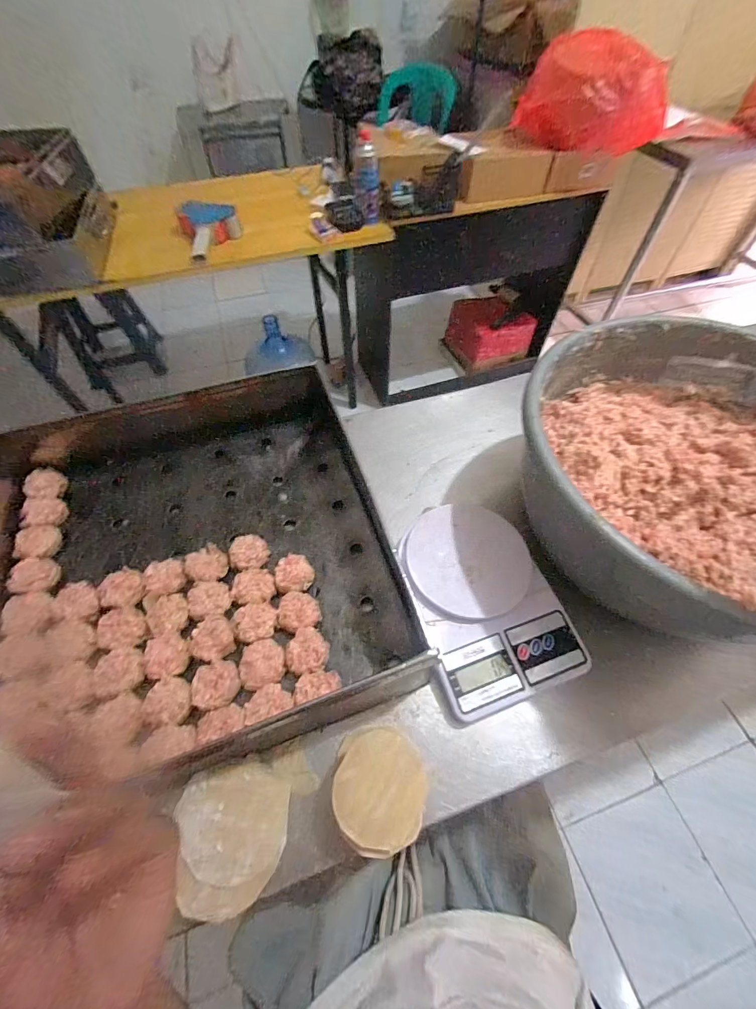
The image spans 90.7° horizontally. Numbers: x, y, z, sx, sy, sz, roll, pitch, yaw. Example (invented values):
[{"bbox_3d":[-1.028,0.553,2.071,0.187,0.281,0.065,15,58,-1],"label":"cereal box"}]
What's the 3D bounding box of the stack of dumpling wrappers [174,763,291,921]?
[{"bbox_3d":[-0.117,0.267,0.304,0.082,0.035,0.089,0,58,0],"label":"stack of dumpling wrappers"}]

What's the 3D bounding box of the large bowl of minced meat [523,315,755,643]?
[{"bbox_3d":[0.317,-0.038,0.399,0.342,0.132,0.327,0,58,0],"label":"large bowl of minced meat"}]

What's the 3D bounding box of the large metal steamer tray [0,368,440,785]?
[{"bbox_3d":[-0.209,0.034,0.430,0.435,0.063,0.450,-14,59,-9],"label":"large metal steamer tray"}]

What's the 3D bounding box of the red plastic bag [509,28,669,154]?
[{"bbox_3d":[0.608,-1.145,1.066,0.390,0.224,0.190,29,62,17],"label":"red plastic bag"}]

